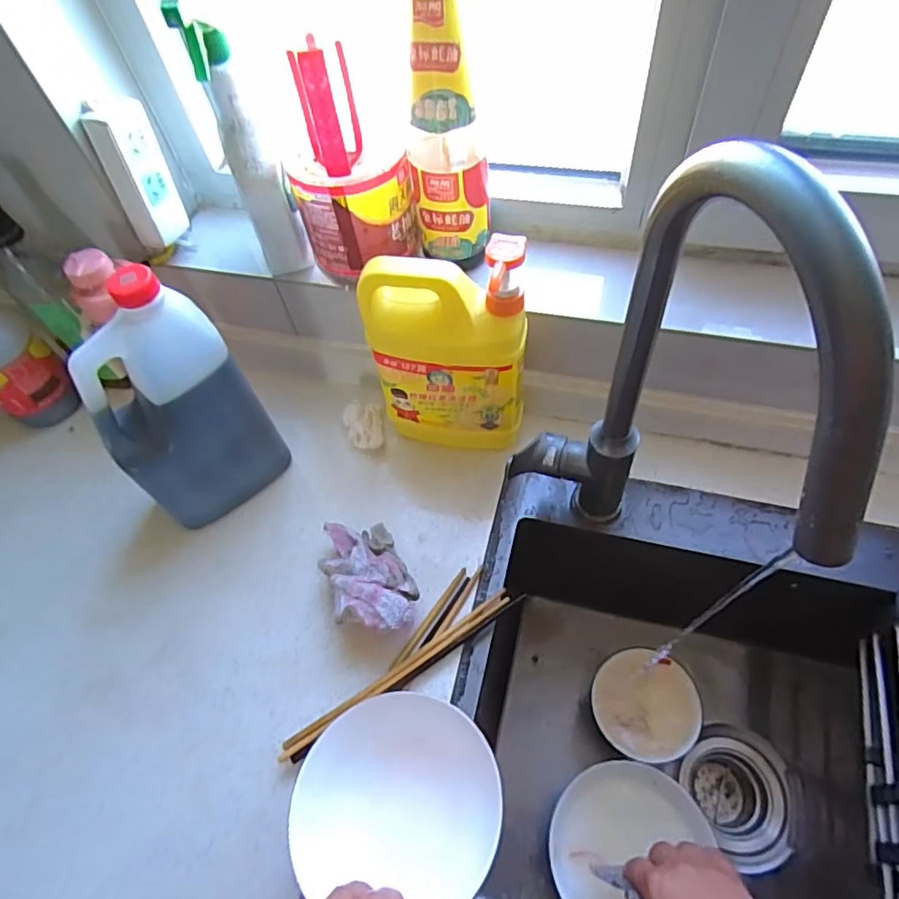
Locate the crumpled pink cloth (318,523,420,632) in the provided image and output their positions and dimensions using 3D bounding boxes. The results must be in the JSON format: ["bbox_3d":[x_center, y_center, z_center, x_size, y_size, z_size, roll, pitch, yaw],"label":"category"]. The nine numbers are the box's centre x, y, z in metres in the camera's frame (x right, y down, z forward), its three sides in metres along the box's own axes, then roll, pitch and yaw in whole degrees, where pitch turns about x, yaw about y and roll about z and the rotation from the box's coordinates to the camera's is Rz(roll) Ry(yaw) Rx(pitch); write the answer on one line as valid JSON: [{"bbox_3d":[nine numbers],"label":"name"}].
[{"bbox_3d":[-0.075,0.121,0.541,0.070,0.060,0.119,-22,59,-9],"label":"crumpled pink cloth"}]

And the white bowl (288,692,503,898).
[{"bbox_3d":[-0.036,0.245,0.412,0.141,0.024,0.128,8,60,10],"label":"white bowl"}]

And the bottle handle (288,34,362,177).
[{"bbox_3d":[-0.093,-0.263,0.448,0.041,0.086,0.037,-13,58,-3],"label":"bottle handle"}]

